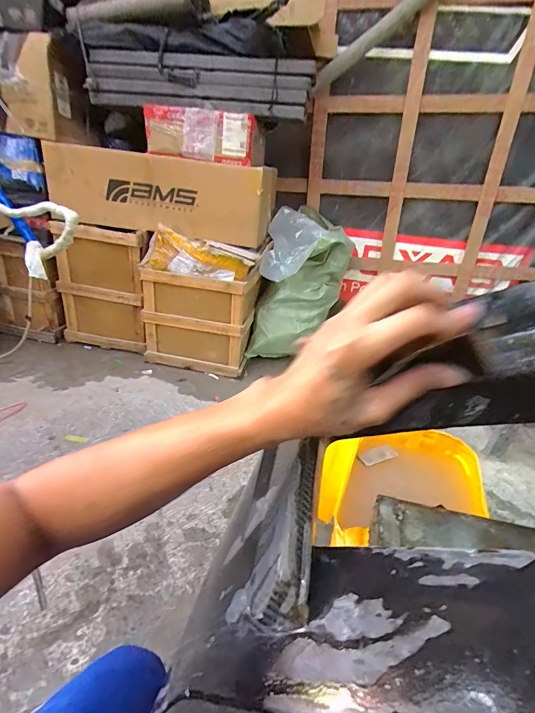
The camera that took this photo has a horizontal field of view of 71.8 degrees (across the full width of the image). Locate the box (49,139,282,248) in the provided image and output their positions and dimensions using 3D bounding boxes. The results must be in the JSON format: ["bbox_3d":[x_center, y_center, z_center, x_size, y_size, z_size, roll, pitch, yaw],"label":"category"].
[{"bbox_3d":[-0.501,-0.755,1.742,1.025,0.325,0.349,11,27,9],"label":"box"}]

